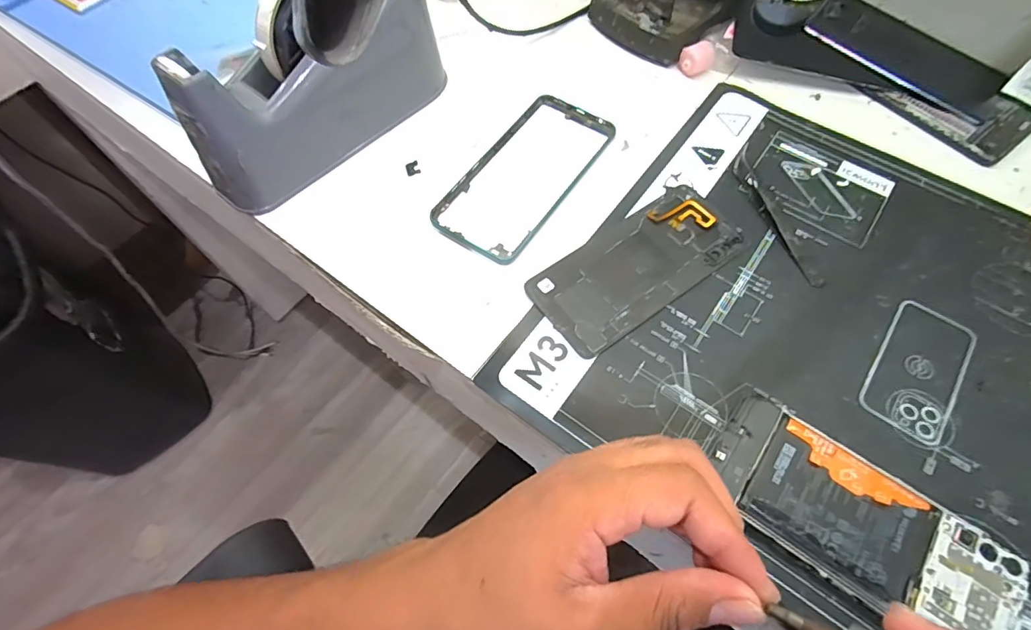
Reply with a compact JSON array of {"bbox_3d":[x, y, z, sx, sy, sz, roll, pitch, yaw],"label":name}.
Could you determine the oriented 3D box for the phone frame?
[{"bbox_3d":[0.009,-0.110,0.388,0.077,0.005,0.163,31,67,16],"label":"phone frame"}]

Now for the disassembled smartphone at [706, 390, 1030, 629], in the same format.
[{"bbox_3d":[0.180,0.110,0.267,0.152,0.010,0.068,33,68,17],"label":"disassembled smartphone"}]

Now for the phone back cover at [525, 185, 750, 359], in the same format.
[{"bbox_3d":[0.085,-0.035,0.346,0.150,0.005,0.071,-34,67,-15],"label":"phone back cover"}]

